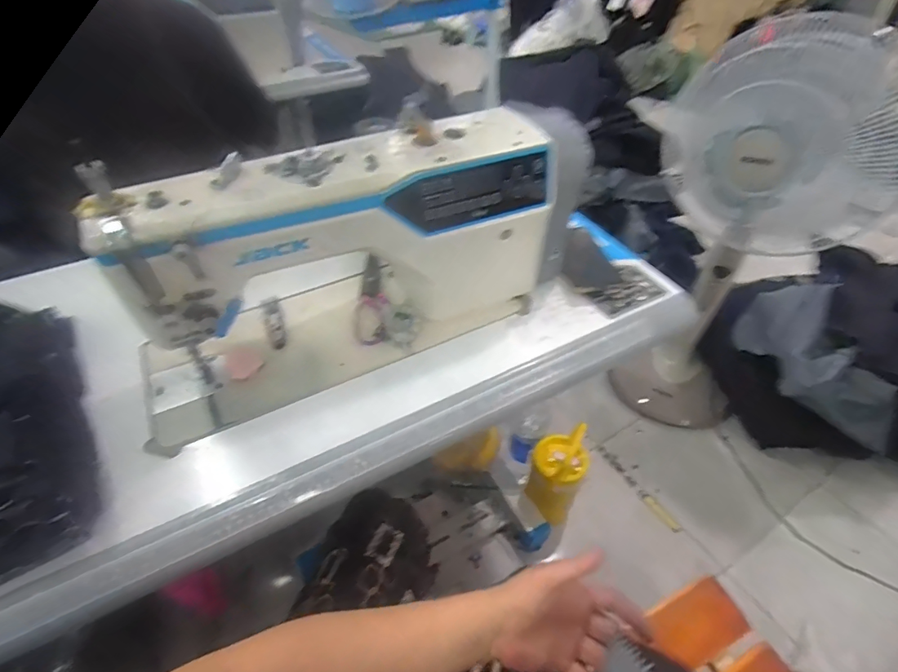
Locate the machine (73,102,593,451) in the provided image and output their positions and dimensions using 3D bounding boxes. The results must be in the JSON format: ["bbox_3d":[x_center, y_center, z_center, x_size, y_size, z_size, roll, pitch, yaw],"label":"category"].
[{"bbox_3d":[-0.111,-0.110,0.565,0.547,0.233,0.197,-21,49,-19],"label":"machine"}]

